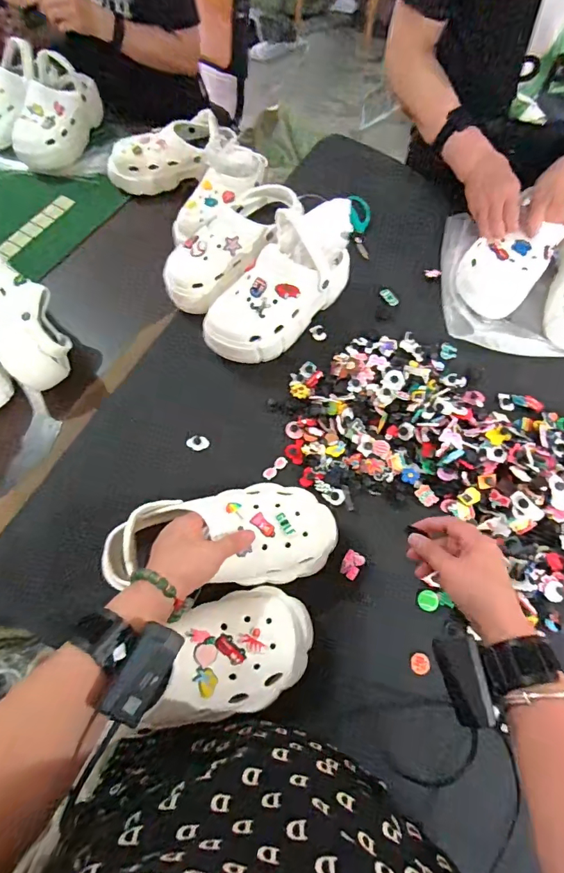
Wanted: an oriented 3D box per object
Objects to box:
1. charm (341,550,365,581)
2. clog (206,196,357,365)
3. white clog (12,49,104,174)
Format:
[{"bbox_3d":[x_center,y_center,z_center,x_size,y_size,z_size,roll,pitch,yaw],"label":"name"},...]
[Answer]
[{"bbox_3d":[0.089,0.165,0.569,0.024,0.013,0.033,27,71,10],"label":"charm"},{"bbox_3d":[0.003,-0.225,0.662,0.121,0.120,0.270,35,72,13],"label":"clog"},{"bbox_3d":[-0.482,-0.694,0.948,0.109,0.119,0.218,16,68,5],"label":"white clog"}]

